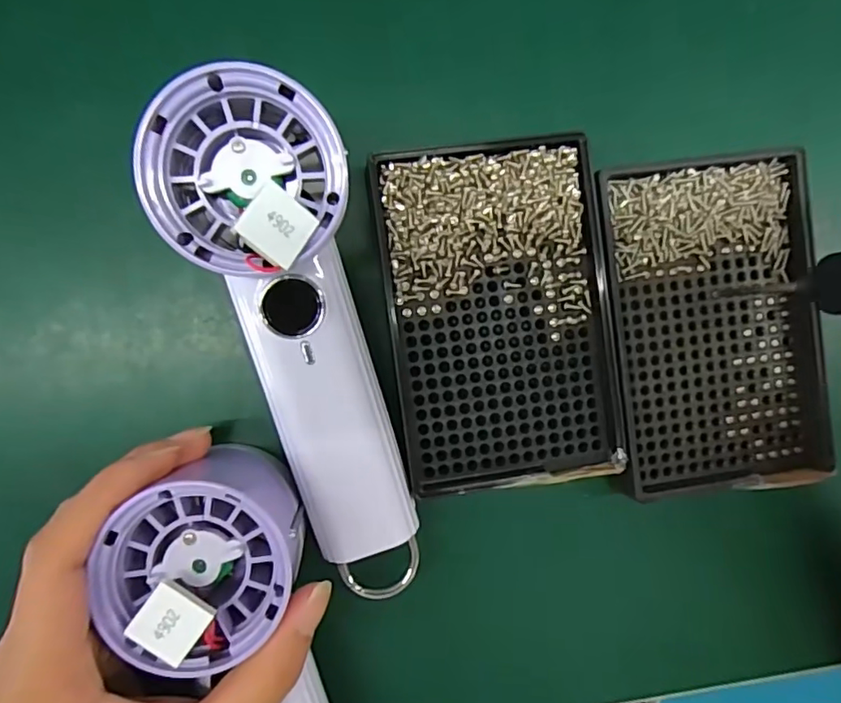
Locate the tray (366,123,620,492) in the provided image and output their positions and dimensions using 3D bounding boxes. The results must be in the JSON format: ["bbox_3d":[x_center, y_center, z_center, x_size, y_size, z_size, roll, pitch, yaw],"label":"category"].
[{"bbox_3d":[0.032,-0.014,0.232,0.086,0.010,0.137,-8,93,-6],"label":"tray"}]

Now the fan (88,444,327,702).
[{"bbox_3d":[-0.056,0.134,0.212,0.058,0.051,0.195,-16,98,-5],"label":"fan"}]

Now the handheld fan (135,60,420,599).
[{"bbox_3d":[-0.045,0.001,0.209,0.072,0.053,0.189,-17,108,-5],"label":"handheld fan"}]

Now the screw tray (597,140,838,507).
[{"bbox_3d":[0.126,-0.011,0.242,0.096,0.012,0.138,-8,93,-6],"label":"screw tray"}]

